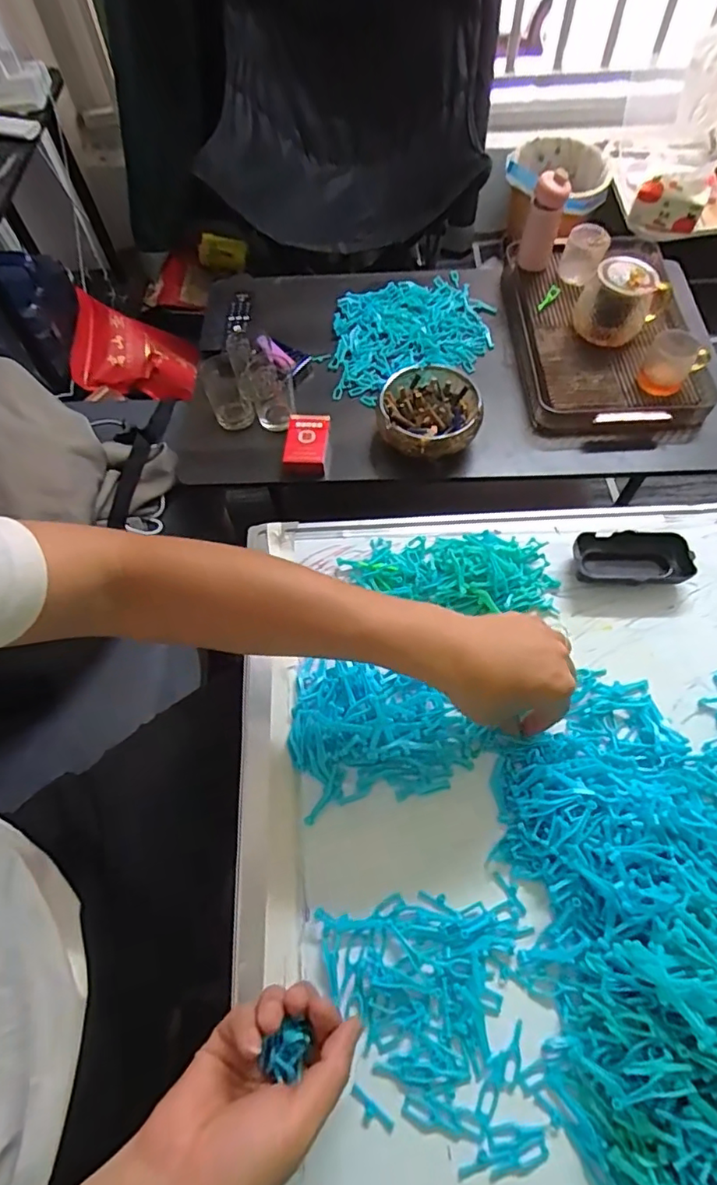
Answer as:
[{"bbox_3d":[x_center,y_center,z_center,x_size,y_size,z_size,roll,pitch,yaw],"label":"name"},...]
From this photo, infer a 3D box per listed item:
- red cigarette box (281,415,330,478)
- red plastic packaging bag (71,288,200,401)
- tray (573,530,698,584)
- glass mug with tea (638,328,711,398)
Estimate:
[{"bbox_3d":[-0.072,-0.203,0.769,0.056,0.023,0.097,2,63,3],"label":"red cigarette box"},{"bbox_3d":[-0.499,-0.535,1.257,0.255,0.034,0.192,4,90,-29],"label":"red plastic packaging bag"},{"bbox_3d":[0.264,-0.033,0.542,0.106,0.026,0.050,2,63,3],"label":"tray"},{"bbox_3d":[0.429,-0.311,0.761,0.074,0.059,0.059,30,68,16],"label":"glass mug with tea"}]

